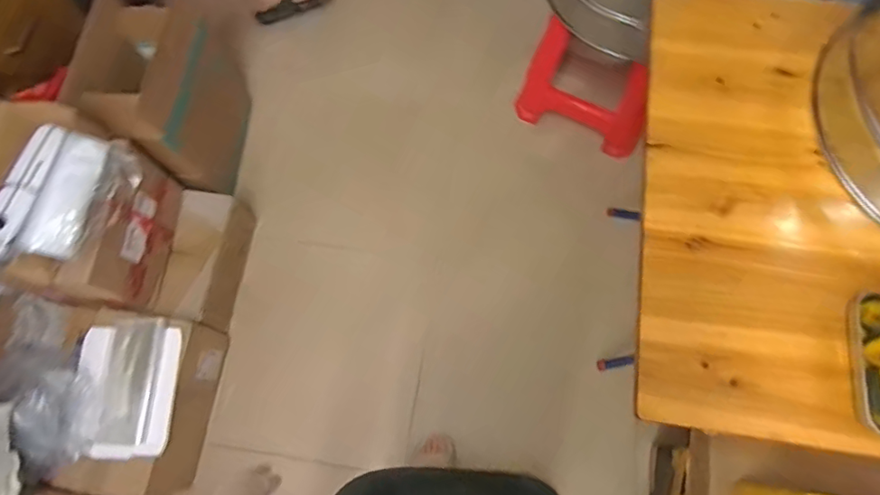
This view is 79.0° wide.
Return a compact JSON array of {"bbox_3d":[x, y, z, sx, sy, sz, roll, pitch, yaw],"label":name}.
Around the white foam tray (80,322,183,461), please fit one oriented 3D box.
[{"bbox_3d":[-0.724,0.326,1.229,0.225,0.045,0.295,-4,73,1],"label":"white foam tray"}]

